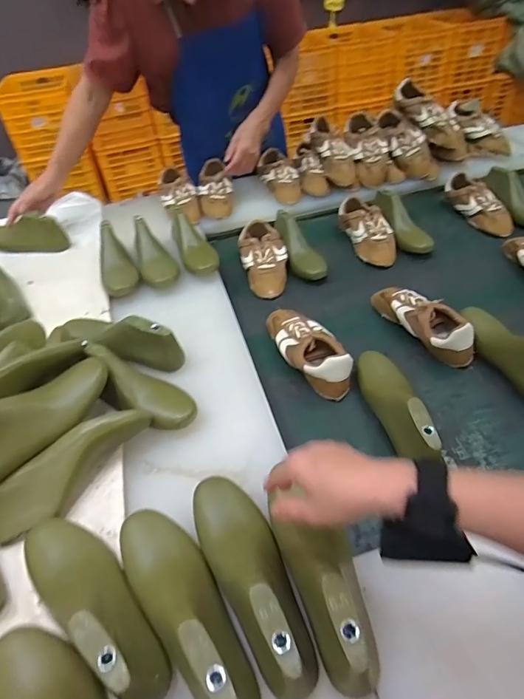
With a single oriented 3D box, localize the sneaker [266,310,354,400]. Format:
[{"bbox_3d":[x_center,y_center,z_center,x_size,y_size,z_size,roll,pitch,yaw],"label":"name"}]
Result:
[{"bbox_3d":[0.081,-0.011,0.770,0.101,0.066,0.231,-21,47,-13],"label":"sneaker"}]

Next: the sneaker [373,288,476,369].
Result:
[{"bbox_3d":[0.296,-0.061,0.797,0.080,0.067,0.227,-23,48,-15],"label":"sneaker"}]

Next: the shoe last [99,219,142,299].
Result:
[{"bbox_3d":[-0.316,-0.191,0.927,0.081,0.073,0.206,-21,47,-13],"label":"shoe last"}]

